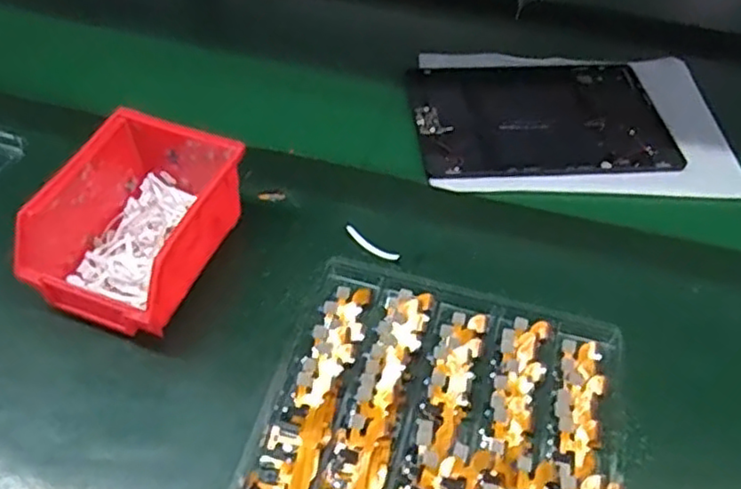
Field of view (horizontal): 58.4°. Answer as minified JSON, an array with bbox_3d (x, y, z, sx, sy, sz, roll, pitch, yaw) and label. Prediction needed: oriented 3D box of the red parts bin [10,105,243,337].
[{"bbox_3d":[-0.164,-0.015,0.467,0.102,0.074,0.137,18,49,11],"label":"red parts bin"}]

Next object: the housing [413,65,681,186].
[{"bbox_3d":[0.160,-0.123,0.634,0.234,0.008,0.175,-2,49,-7],"label":"housing"}]

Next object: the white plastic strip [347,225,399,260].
[{"bbox_3d":[0.001,0.000,0.507,0.046,0.006,0.008,32,53,21],"label":"white plastic strip"}]

